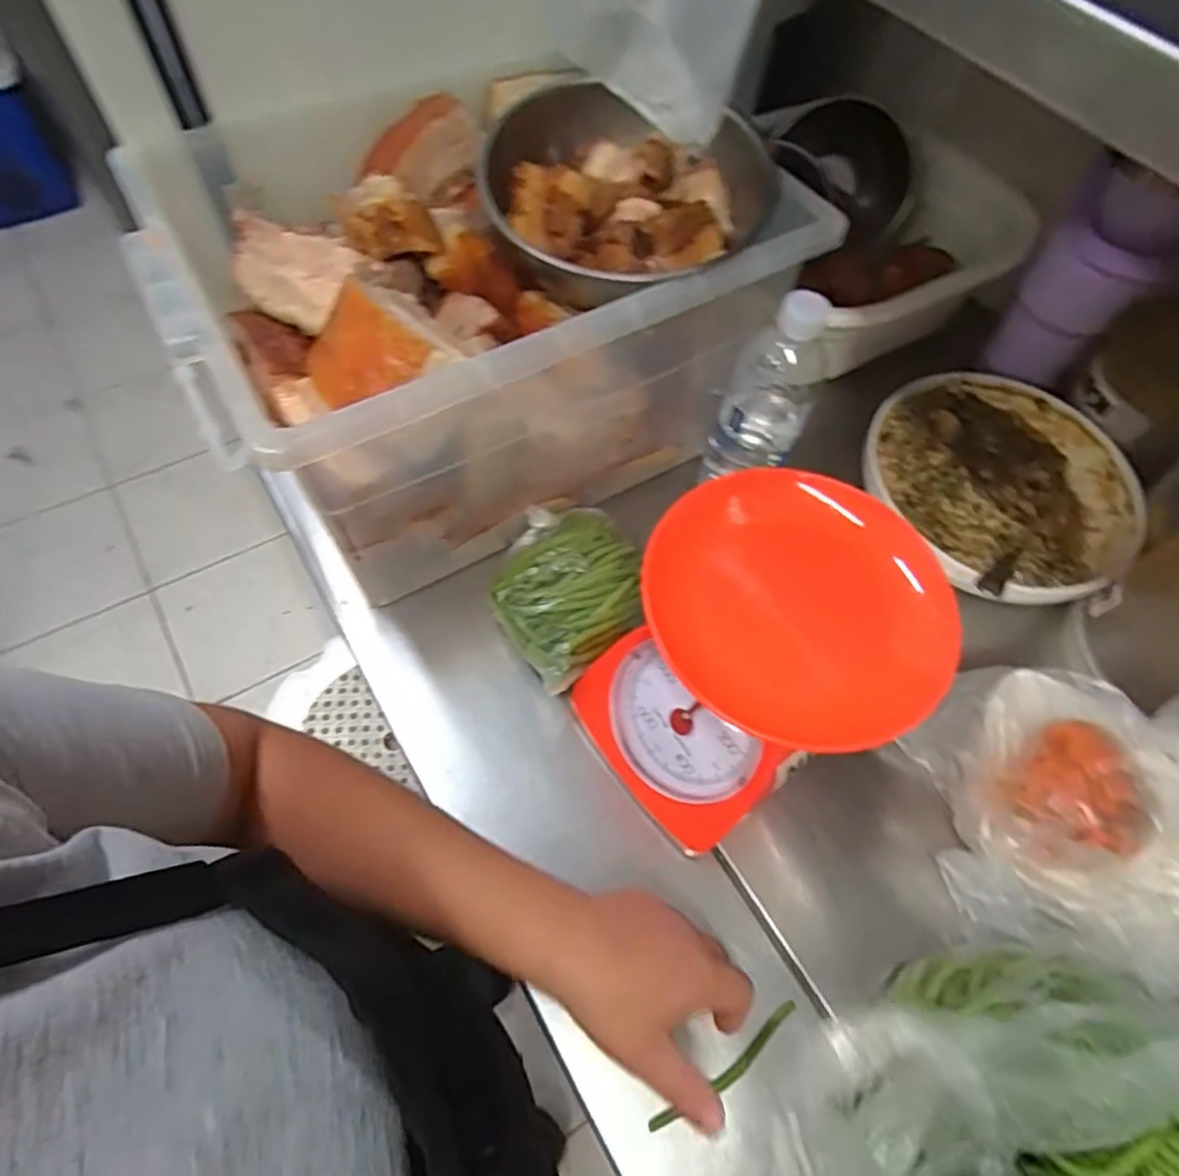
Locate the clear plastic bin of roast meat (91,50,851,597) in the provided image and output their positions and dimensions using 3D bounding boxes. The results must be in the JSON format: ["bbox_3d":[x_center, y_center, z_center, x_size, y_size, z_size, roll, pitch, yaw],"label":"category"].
[{"bbox_3d":[-0.085,-0.213,0.523,0.397,0.192,0.314,-26,65,-18],"label":"clear plastic bin of roast meat"}]

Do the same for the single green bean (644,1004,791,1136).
[{"bbox_3d":[0.079,0.273,0.392,0.105,0.005,0.013,-29,66,-19],"label":"single green bean"}]

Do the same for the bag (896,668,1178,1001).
[{"bbox_3d":[0.303,0.136,0.440,0.186,0.071,0.204,8,60,0],"label":"bag"}]

